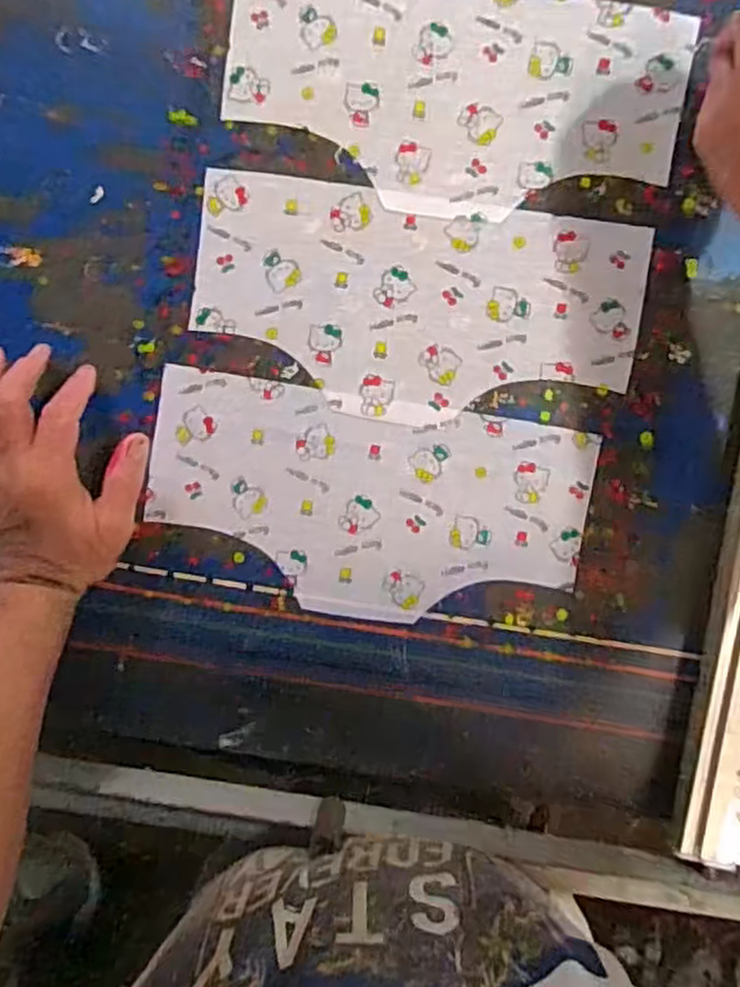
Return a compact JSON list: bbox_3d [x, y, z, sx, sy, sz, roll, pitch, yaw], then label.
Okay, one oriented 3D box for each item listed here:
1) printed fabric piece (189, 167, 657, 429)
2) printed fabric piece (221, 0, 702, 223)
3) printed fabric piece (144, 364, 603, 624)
[{"bbox_3d":[0.030,-0.127,0.502,0.301,0.005,0.149,9,92,1],"label":"printed fabric piece"},{"bbox_3d":[0.055,-0.269,0.494,0.302,0.006,0.150,10,92,1],"label":"printed fabric piece"},{"bbox_3d":[-0.003,0.009,0.515,0.302,0.006,0.150,10,92,1],"label":"printed fabric piece"}]

